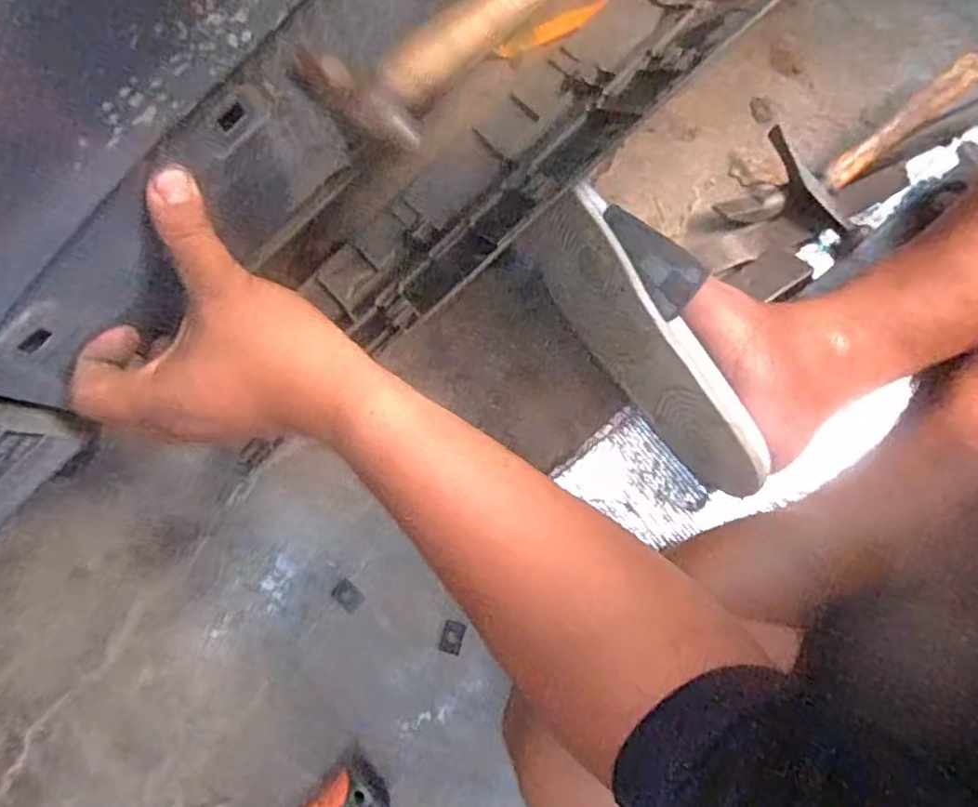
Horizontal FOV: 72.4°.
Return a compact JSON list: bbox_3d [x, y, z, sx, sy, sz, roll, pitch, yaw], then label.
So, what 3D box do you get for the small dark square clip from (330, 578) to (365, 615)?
[{"bbox_3d":[-0.116,0.158,0.552,0.026,0.004,0.018,42,80,12],"label":"small dark square clip"}]

